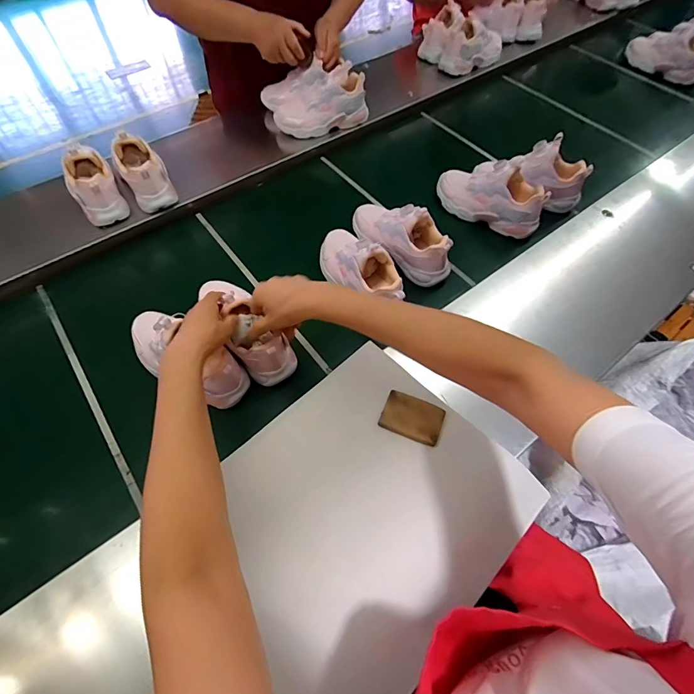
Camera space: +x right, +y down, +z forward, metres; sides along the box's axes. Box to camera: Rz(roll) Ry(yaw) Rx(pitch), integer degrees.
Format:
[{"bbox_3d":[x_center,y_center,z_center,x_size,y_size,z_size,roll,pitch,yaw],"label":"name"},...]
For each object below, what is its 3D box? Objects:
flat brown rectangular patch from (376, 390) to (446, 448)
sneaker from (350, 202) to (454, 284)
[{"bbox_3d":[0.081,0.087,0.478,0.072,0.011,0.051,20,61,8],"label":"flat brown rectangular patch"},{"bbox_3d":[0.097,-0.208,0.689,0.214,0.096,0.070,39,66,18],"label":"sneaker"}]

